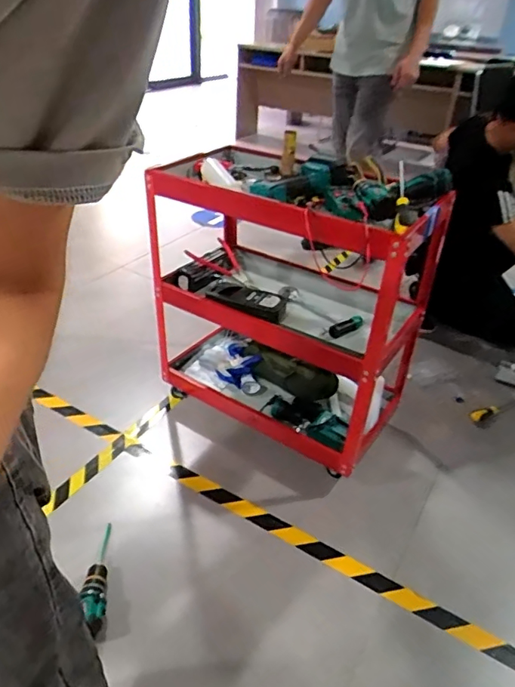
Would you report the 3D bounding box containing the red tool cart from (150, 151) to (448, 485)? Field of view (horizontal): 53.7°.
[{"bbox_3d":[0.081,-0.119,1.418,0.671,0.694,0.420,21,39,25],"label":"red tool cart"}]

